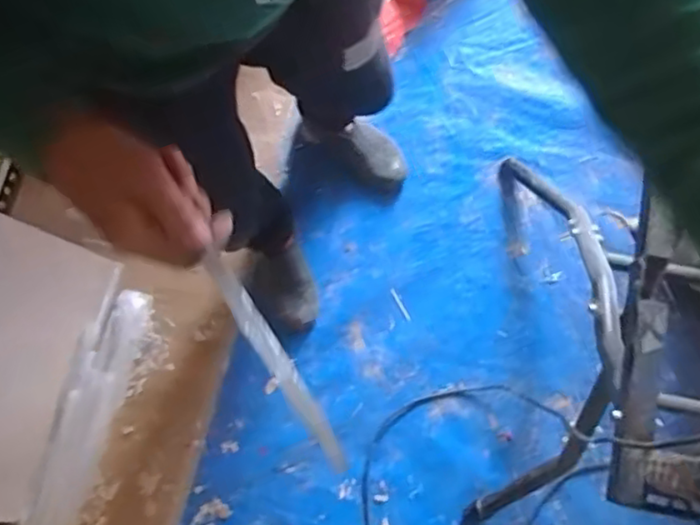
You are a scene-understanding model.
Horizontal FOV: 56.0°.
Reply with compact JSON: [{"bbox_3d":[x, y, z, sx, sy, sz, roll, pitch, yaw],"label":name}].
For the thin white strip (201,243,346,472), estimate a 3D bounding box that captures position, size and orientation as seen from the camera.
[{"bbox_3d":[-0.047,0.062,0.418,0.013,0.010,0.153,-33,79,-6],"label":"thin white strip"}]

